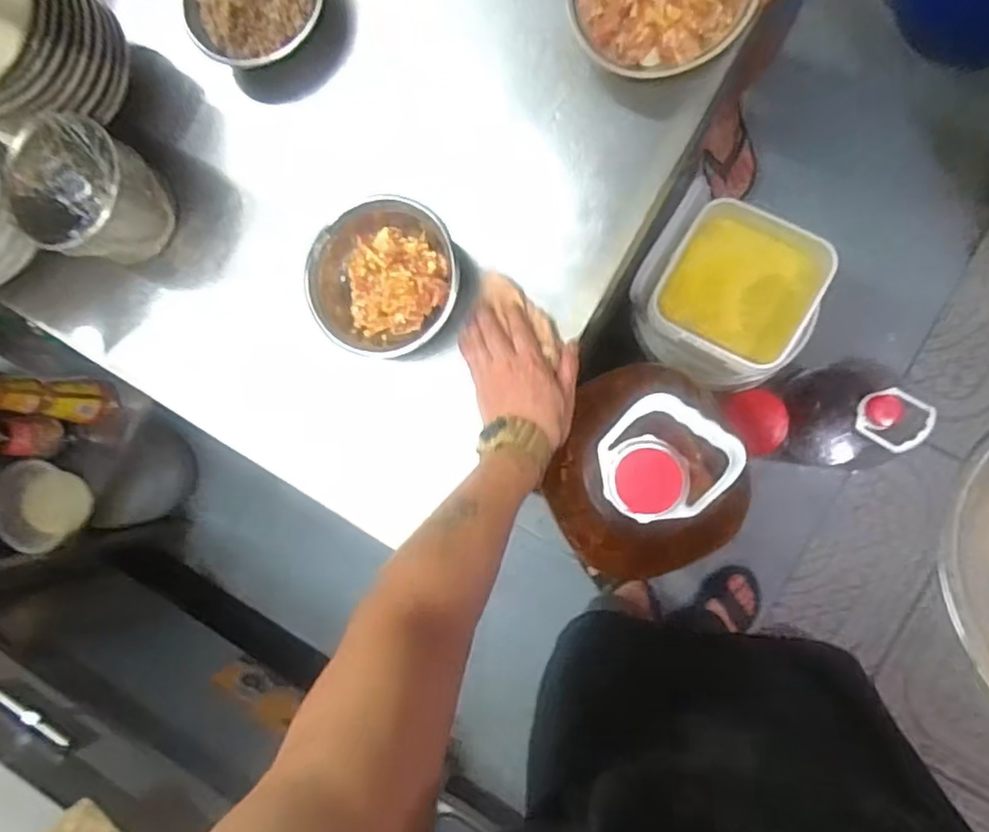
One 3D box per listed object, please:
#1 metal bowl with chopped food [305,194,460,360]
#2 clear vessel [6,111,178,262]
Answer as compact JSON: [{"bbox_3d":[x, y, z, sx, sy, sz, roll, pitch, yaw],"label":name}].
[{"bbox_3d":[-0.126,-0.165,0.755,0.171,0.070,0.180,0,89,10],"label":"metal bowl with chopped food"},{"bbox_3d":[-0.486,-0.265,0.780,0.153,0.104,0.145,0,89,10],"label":"clear vessel"}]

